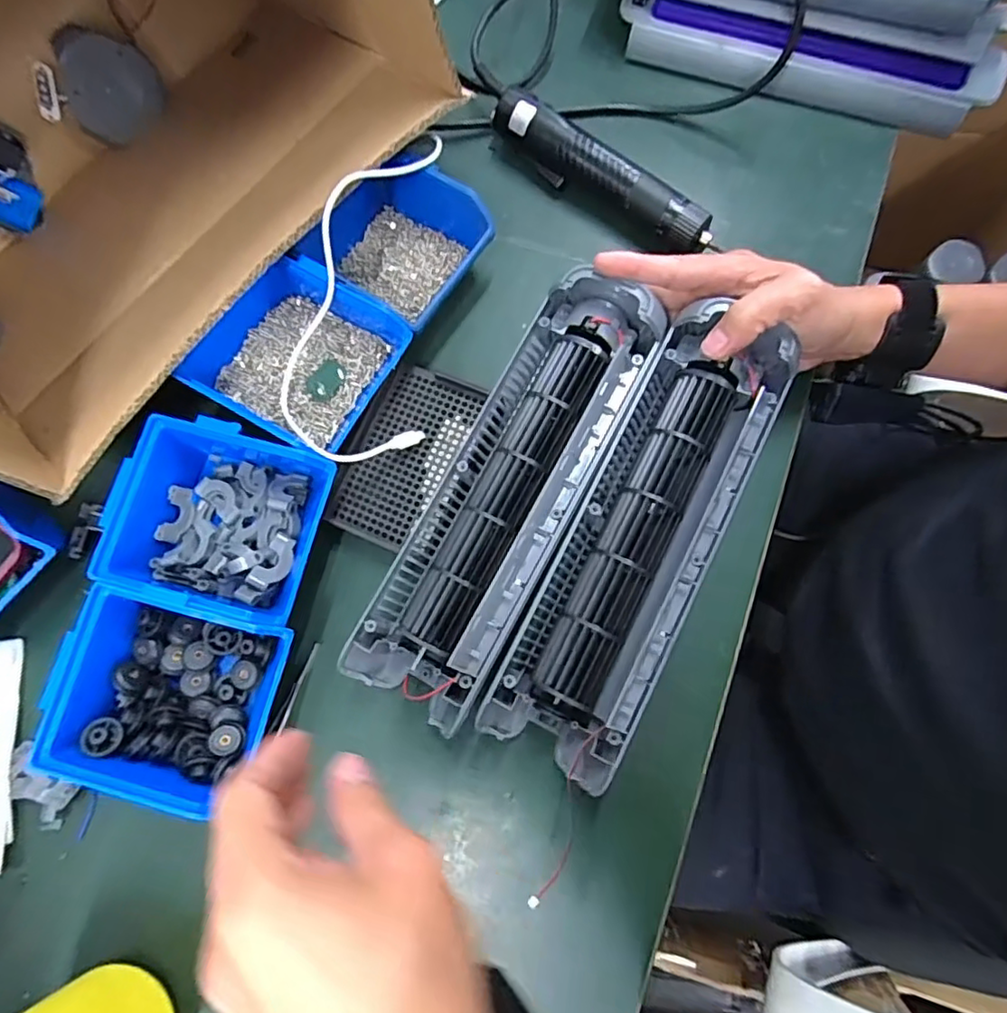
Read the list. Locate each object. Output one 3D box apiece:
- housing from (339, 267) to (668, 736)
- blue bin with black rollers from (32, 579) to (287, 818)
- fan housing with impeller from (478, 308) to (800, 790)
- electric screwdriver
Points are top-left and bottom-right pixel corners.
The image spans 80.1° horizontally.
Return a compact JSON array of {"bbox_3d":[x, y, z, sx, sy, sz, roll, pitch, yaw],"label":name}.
[{"bbox_3d":[0.005,-0.010,0.396,0.083,0.056,0.301,28,83,6],"label":"housing"},{"bbox_3d":[-0.217,0.121,0.398,0.143,0.070,0.117,13,80,6],"label":"blue bin with black rollers"},{"bbox_3d":[0.089,0.020,0.382,0.086,0.045,0.299,26,83,6],"label":"fan housing with impeller"},{"bbox_3d":[0.074,-0.260,0.475,0.202,0.041,0.032,36,82,11],"label":"electric screwdriver"}]

